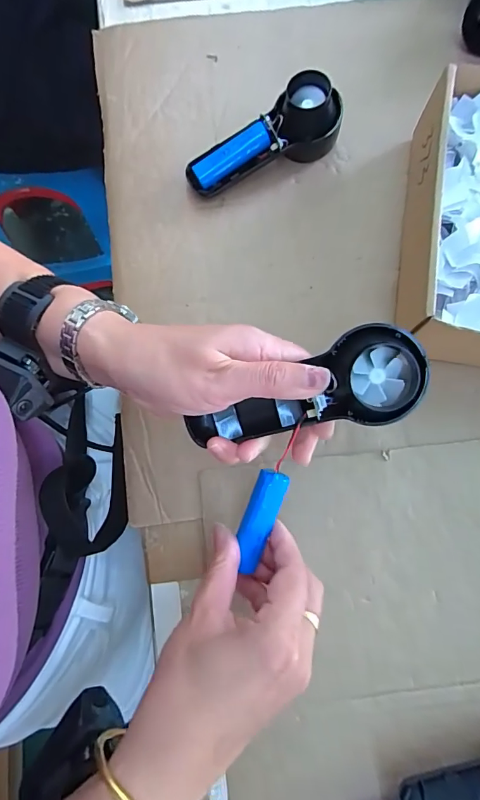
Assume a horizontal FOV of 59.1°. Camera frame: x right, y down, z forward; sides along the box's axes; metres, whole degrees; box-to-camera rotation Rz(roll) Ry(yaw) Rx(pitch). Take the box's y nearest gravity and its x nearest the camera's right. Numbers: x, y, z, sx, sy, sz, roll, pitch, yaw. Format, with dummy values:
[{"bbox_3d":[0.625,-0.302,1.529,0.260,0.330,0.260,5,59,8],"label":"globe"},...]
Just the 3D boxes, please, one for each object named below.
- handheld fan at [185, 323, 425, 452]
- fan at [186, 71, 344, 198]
[{"bbox_3d":[0.040,-0.001,0.267,0.148,0.027,0.055,-18,77,16],"label":"handheld fan"},{"bbox_3d":[0.020,-0.239,0.386,0.146,0.053,0.054,-20,78,-4],"label":"fan"}]

